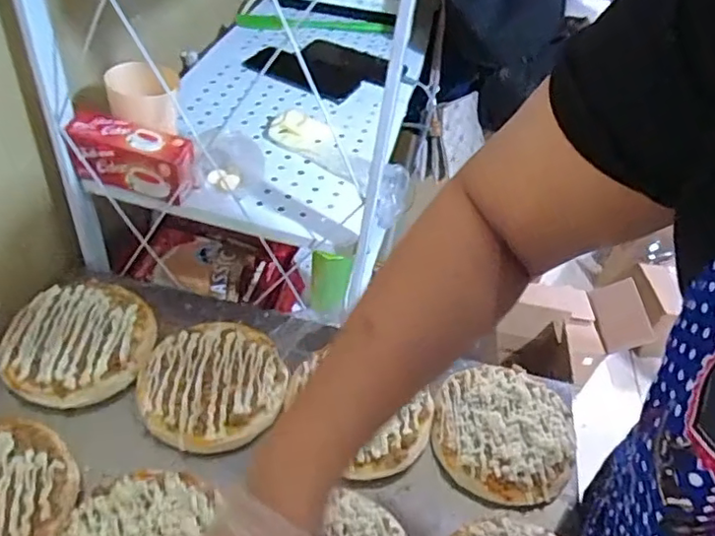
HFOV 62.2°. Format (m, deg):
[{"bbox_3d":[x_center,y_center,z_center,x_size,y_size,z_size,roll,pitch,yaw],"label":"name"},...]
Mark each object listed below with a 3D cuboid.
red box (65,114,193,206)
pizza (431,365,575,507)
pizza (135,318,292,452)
[{"bbox_3d":[-0.239,-0.115,0.631,0.132,0.077,0.038,12,43,1],"label":"red box"},{"bbox_3d":[0.150,0.165,0.608,0.136,0.027,0.144,4,45,-4],"label":"pizza"},{"bbox_3d":[-0.148,0.118,0.609,0.143,0.024,0.137,4,45,-4],"label":"pizza"}]

